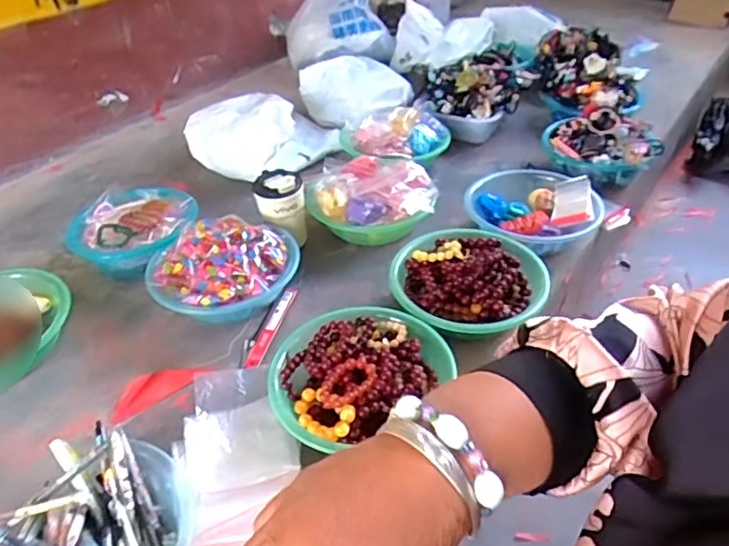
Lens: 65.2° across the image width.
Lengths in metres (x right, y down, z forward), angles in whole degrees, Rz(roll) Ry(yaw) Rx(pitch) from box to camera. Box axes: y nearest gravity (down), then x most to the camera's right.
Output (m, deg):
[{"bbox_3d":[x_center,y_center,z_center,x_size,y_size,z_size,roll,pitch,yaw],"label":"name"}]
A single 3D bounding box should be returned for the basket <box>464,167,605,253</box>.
[{"bbox_3d":[0.307,-0.106,1.048,0.224,0.082,0.228,-3,40,2],"label":"basket"}]

